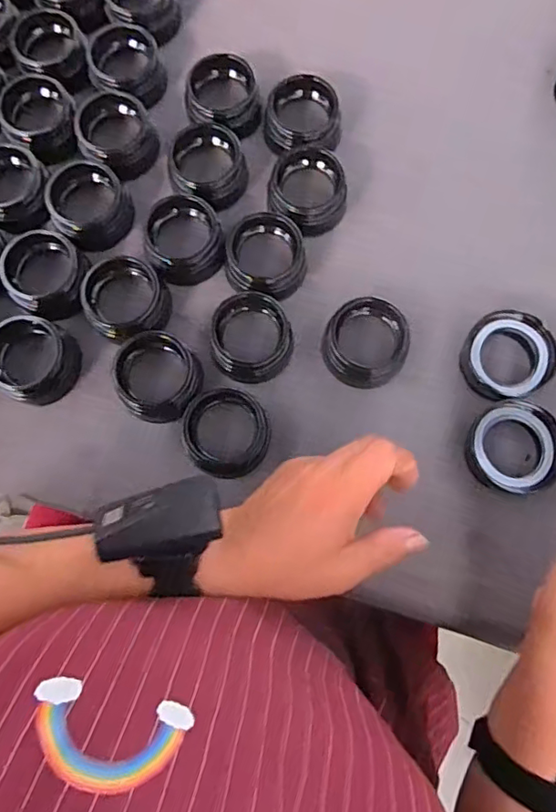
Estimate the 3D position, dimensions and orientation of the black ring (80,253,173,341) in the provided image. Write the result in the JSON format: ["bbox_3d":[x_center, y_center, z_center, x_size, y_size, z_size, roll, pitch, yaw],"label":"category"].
[{"bbox_3d":[-0.122,-0.086,0.436,0.066,0.029,0.060,0,77,1],"label":"black ring"}]

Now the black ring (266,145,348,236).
[{"bbox_3d":[0.025,-0.179,0.456,0.067,0.036,0.063,10,77,3],"label":"black ring"}]

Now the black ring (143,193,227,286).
[{"bbox_3d":[-0.075,-0.133,0.441,0.063,0.027,0.060,0,77,1],"label":"black ring"}]

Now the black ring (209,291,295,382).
[{"bbox_3d":[-0.020,-0.054,0.425,0.062,0.021,0.063,0,77,1],"label":"black ring"}]

